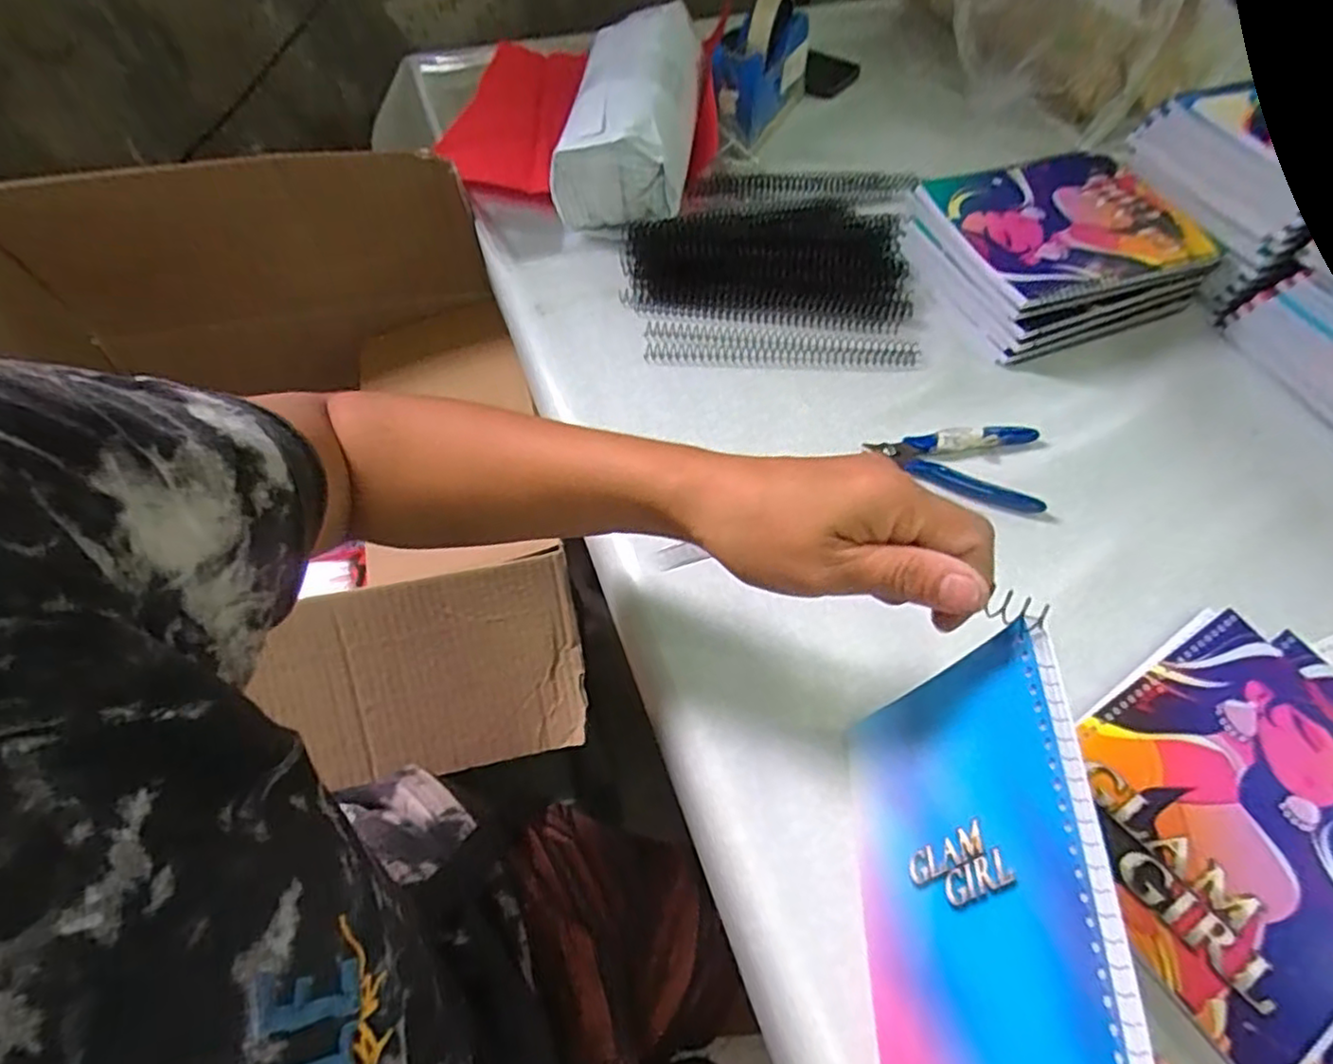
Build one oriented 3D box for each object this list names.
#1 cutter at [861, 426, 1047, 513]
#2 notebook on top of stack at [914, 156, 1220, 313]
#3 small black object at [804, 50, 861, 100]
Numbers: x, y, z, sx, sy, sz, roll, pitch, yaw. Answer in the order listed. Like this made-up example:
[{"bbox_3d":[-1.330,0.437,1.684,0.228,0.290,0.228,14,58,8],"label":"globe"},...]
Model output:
[{"bbox_3d":[0.201,-0.053,0.463,0.113,0.015,0.064,10,58,4],"label":"cutter"},{"bbox_3d":[0.320,-0.247,0.532,0.195,0.014,0.147,-16,59,-12],"label":"notebook on top of stack"},{"bbox_3d":[0.185,-0.519,0.752,0.090,0.027,0.043,-35,65,-21],"label":"small black object"}]

